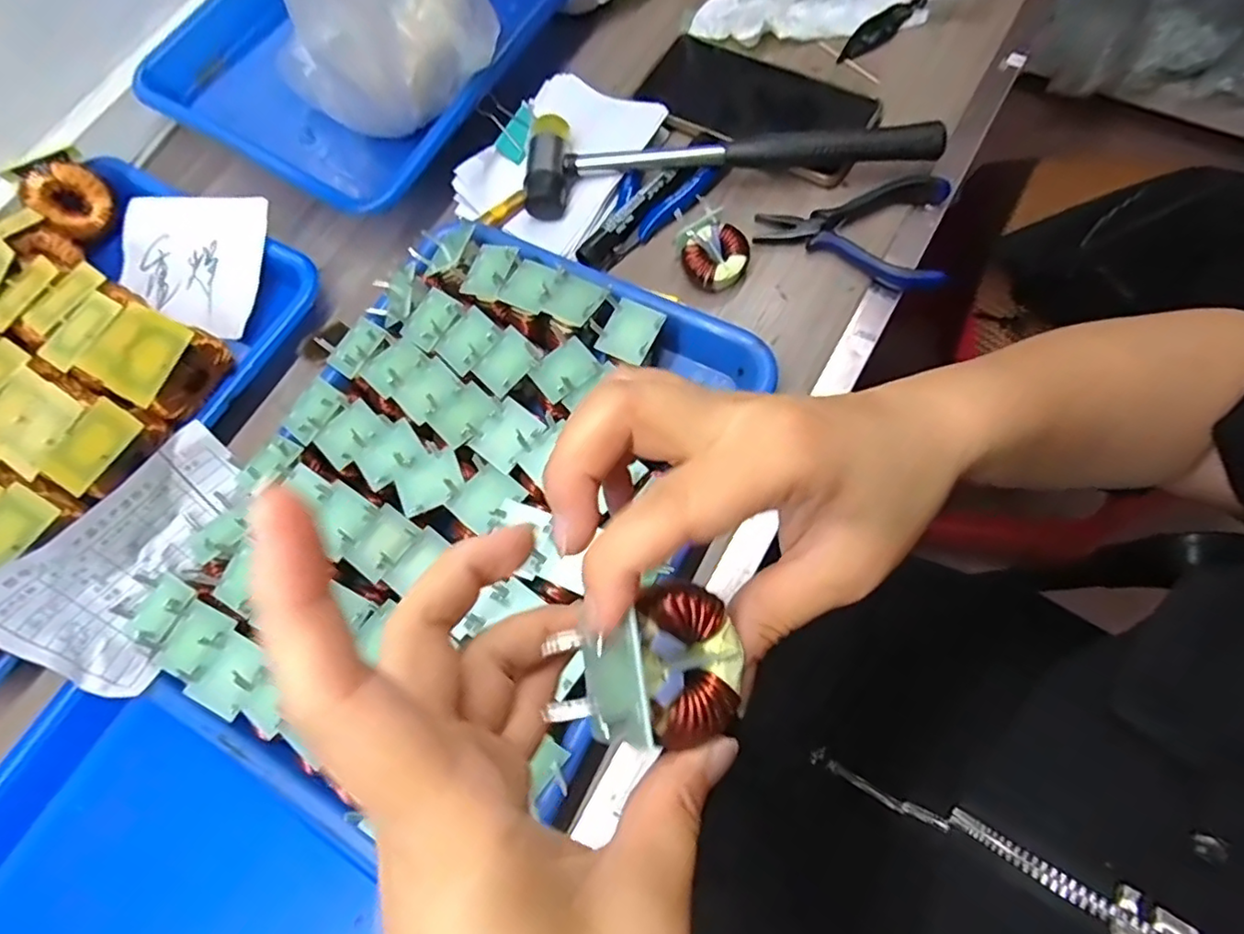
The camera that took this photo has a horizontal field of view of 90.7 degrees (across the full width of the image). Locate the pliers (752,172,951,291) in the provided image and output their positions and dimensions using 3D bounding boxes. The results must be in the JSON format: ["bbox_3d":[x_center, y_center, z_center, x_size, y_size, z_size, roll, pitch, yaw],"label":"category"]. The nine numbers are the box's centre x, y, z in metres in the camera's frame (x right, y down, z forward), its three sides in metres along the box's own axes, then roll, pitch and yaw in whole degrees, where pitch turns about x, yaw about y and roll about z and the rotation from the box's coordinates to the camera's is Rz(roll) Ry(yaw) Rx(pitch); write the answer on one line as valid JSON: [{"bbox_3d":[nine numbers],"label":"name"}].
[{"bbox_3d":[0.146,-0.154,0.392,0.113,0.025,0.080,9,72,9],"label":"pliers"}]

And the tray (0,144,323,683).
[{"bbox_3d":[-0.376,-0.057,0.388,0.243,0.064,0.322,30,76,14],"label":"tray"}]

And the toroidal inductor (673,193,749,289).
[{"bbox_3d":[0.056,-0.140,0.389,0.050,0.024,0.037,42,80,17],"label":"toroidal inductor"}]

